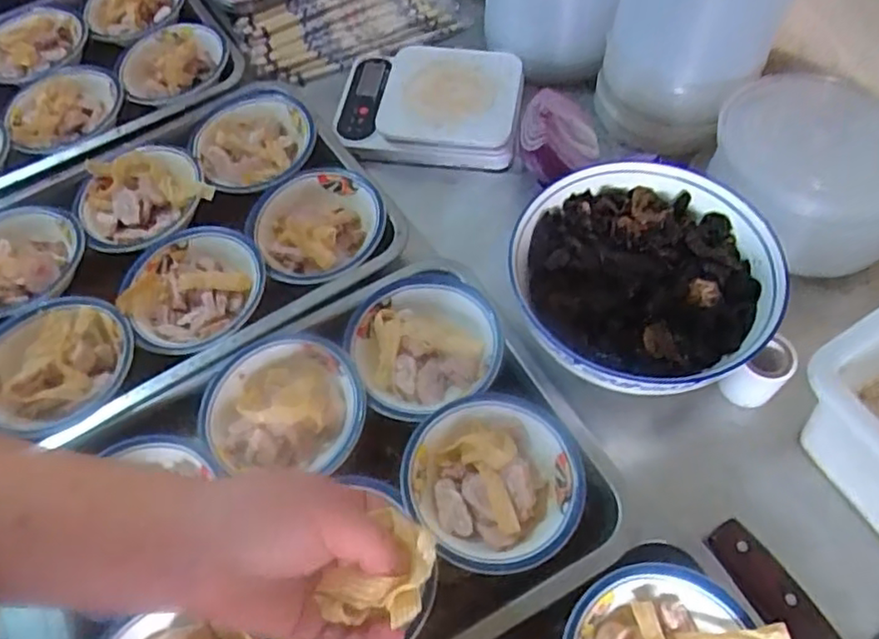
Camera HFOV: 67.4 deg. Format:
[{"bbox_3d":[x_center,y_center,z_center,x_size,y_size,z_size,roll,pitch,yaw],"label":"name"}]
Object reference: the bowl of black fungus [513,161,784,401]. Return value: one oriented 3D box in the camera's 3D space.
[{"bbox_3d":[0.161,-0.025,0.538,0.215,0.080,0.193,-35,64,-17],"label":"bowl of black fungus"}]

